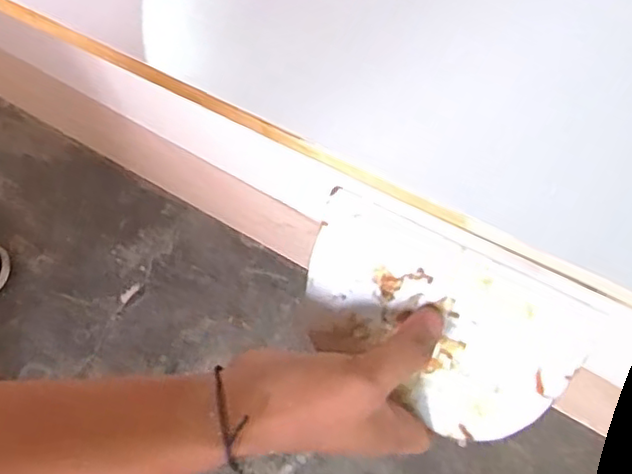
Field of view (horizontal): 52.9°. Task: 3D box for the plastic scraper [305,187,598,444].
[{"bbox_3d":[0.060,0.051,0.347,0.145,0.112,0.004,26,33,12],"label":"plastic scraper"}]

